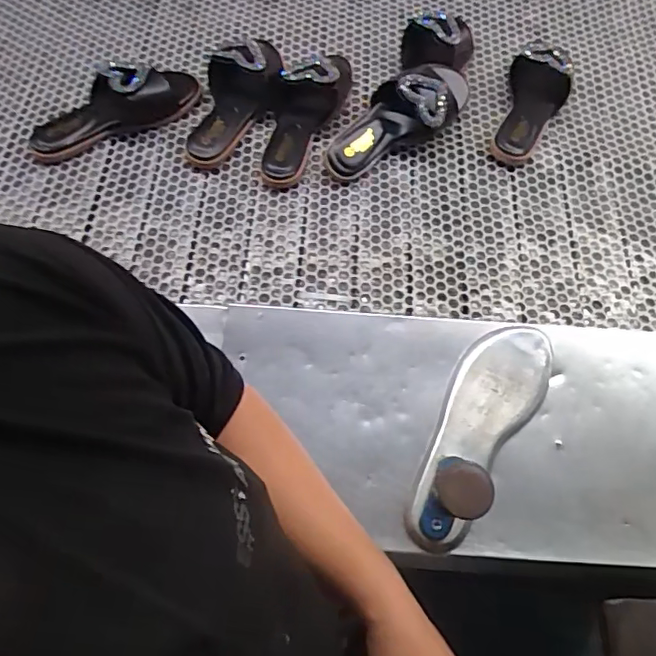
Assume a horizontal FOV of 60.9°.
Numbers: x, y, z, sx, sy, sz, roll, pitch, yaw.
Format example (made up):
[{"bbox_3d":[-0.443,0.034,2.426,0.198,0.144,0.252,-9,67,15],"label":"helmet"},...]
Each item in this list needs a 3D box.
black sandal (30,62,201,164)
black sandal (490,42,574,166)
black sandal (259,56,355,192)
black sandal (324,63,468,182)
[{"bbox_3d":[-0.289,-0.298,0.739,0.228,0.078,0.078,-23,64,-4],"label":"black sandal"},{"bbox_3d":[0.292,-0.331,0.783,0.081,0.057,0.252,20,67,9],"label":"black sandal"},{"bbox_3d":[-0.042,-0.300,0.755,0.092,0.058,0.239,21,69,16],"label":"black sandal"},{"bbox_3d":[0.106,-0.289,0.744,0.260,0.067,0.083,-40,71,-16],"label":"black sandal"}]

